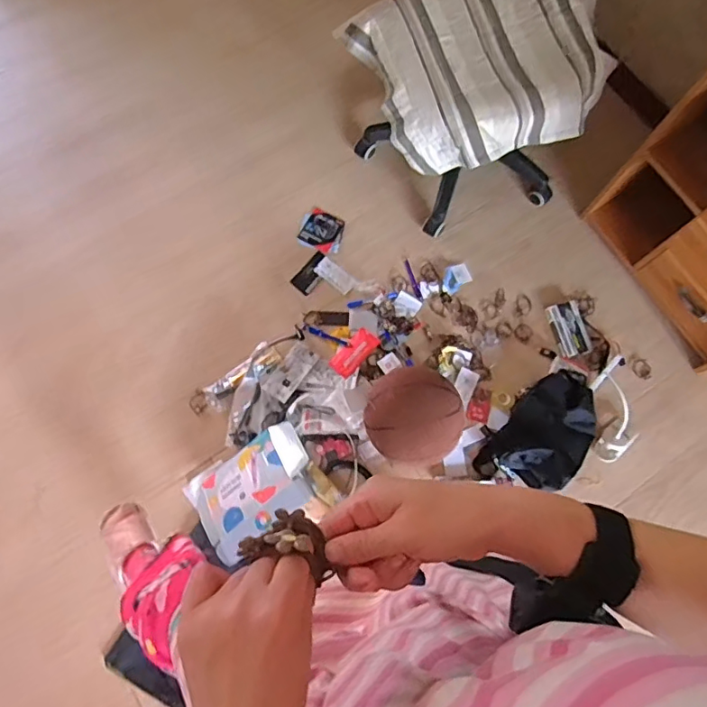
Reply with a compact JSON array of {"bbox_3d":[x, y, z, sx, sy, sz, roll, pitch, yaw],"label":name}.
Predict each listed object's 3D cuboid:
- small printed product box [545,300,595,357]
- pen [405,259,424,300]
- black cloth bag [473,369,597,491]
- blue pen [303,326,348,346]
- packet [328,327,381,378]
[{"bbox_3d":[0.576,-0.066,1.438,0.089,0.037,0.140,-16,75,-6],"label":"small printed product box"},{"bbox_3d":[0.163,-0.198,1.475,0.016,0.015,0.120,-18,76,-6],"label":"pen"},{"bbox_3d":[0.479,0.184,1.327,0.186,0.110,0.335,38,77,9],"label":"black cloth bag"},{"bbox_3d":[-0.073,-0.046,1.422,0.121,0.009,0.016,21,75,4],"label":"blue pen"},{"bbox_3d":[0.004,-0.001,1.416,0.063,0.013,0.134,42,78,10],"label":"packet"}]

